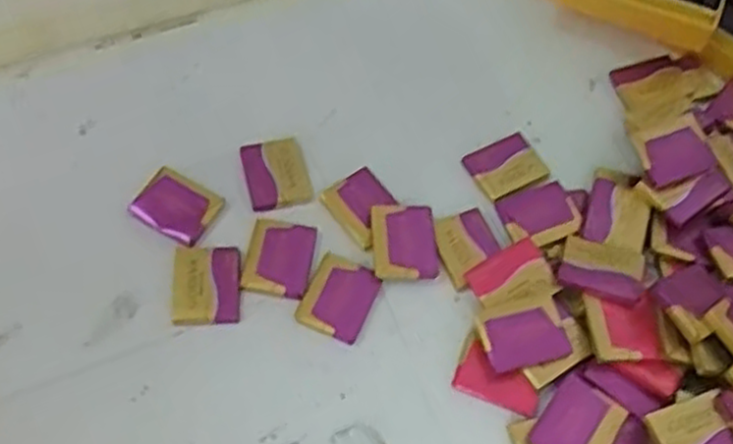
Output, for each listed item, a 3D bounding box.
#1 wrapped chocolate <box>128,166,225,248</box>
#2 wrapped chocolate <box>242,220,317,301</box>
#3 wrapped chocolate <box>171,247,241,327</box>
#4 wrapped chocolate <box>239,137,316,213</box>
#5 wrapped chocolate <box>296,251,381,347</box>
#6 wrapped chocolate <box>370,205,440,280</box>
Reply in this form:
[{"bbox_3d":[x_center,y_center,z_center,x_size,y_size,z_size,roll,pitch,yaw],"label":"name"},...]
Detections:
[{"bbox_3d":[-0.097,-0.009,0.395,0.040,0.005,0.031,28,63,11],"label":"wrapped chocolate"},{"bbox_3d":[-0.043,0.018,0.387,0.033,0.005,0.041,8,61,0],"label":"wrapped chocolate"},{"bbox_3d":[-0.078,0.031,0.376,0.032,0.007,0.039,-3,61,-6],"label":"wrapped chocolate"},{"bbox_3d":[-0.047,-0.026,0.408,0.033,0.004,0.039,-12,63,-11],"label":"wrapped chocolate"},{"bbox_3d":[-0.013,0.037,0.379,0.031,0.004,0.038,23,62,8],"label":"wrapped chocolate"},{"bbox_3d":[0.019,0.010,0.392,0.032,0.007,0.040,-2,61,-5],"label":"wrapped chocolate"}]

